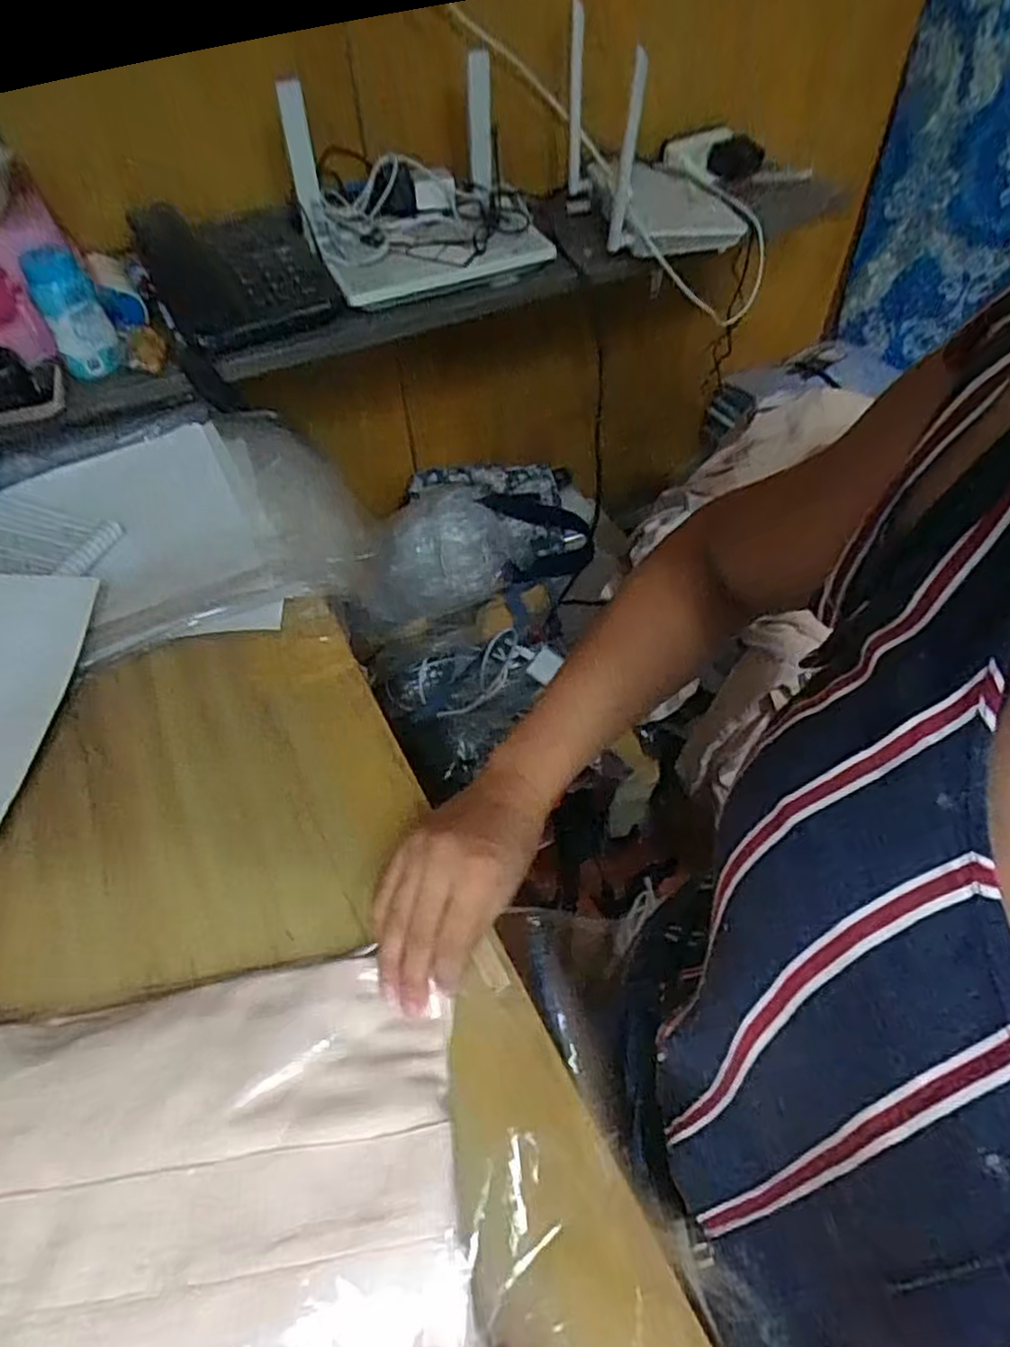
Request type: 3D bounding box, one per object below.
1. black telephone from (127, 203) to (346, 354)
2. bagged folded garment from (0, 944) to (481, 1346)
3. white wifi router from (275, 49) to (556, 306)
[{"bbox_3d":[-0.265,-0.402,0.717,0.163,0.086,0.175,-28,57,-19],"label":"black telephone"},{"bbox_3d":[-0.144,0.239,0.306,0.248,0.020,0.203,-10,53,-6],"label":"bagged folded garment"},{"bbox_3d":[-0.079,-0.483,0.719,0.238,0.166,0.145,-17,54,-11],"label":"white wifi router"}]

